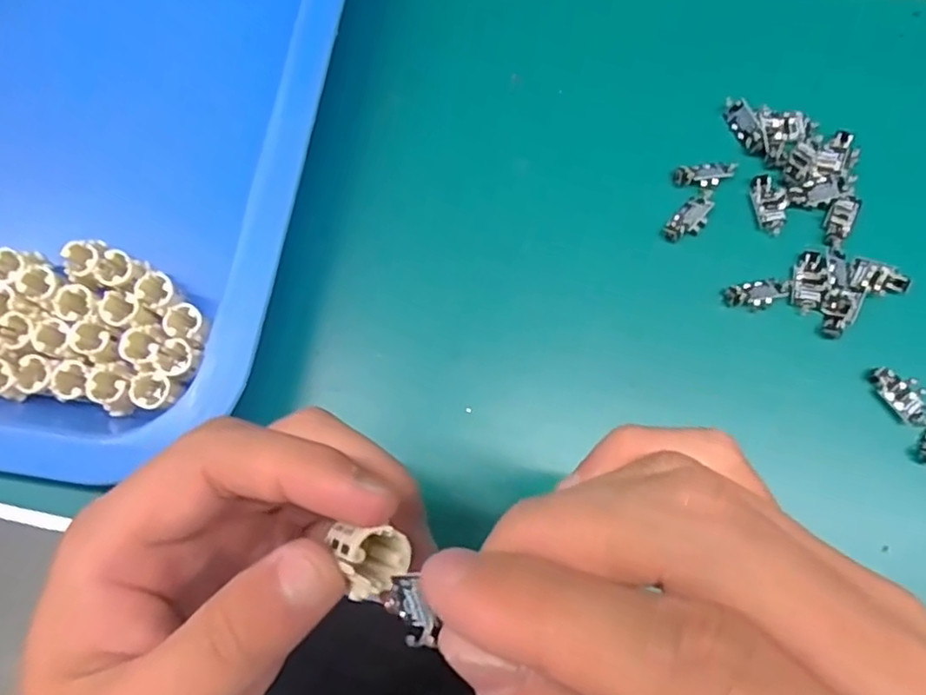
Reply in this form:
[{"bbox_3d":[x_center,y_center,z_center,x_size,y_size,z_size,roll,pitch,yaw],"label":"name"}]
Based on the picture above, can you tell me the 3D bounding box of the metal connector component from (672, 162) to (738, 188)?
[{"bbox_3d":[0.105,-0.075,0.274,0.027,0.004,0.010,-7,76,-1],"label":"metal connector component"}]

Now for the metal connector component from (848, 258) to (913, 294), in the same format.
[{"bbox_3d":[0.170,-0.029,0.262,0.022,0.006,0.013,7,76,2],"label":"metal connector component"}]

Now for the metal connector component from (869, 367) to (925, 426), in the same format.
[{"bbox_3d":[0.174,0.019,0.252,0.013,0.005,0.027,-37,78,-9],"label":"metal connector component"}]

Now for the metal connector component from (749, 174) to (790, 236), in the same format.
[{"bbox_3d":[0.131,-0.061,0.270,0.014,0.004,0.027,-8,76,-2],"label":"metal connector component"}]

